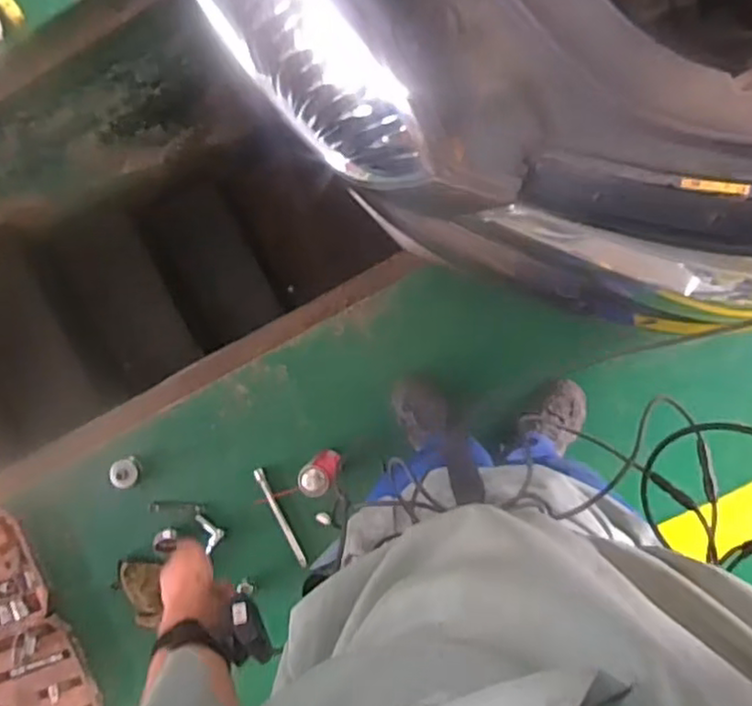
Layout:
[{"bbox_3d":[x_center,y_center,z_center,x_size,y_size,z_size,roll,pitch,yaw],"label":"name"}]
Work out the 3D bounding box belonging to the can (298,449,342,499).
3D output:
[{"bbox_3d":[-0.117,0.250,1.459,0.075,0.198,0.057,40,98,3],"label":"can"}]

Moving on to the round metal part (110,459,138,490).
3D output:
[{"bbox_3d":[-0.587,0.283,1.580,0.061,0.017,0.068,-5,94,7],"label":"round metal part"}]

